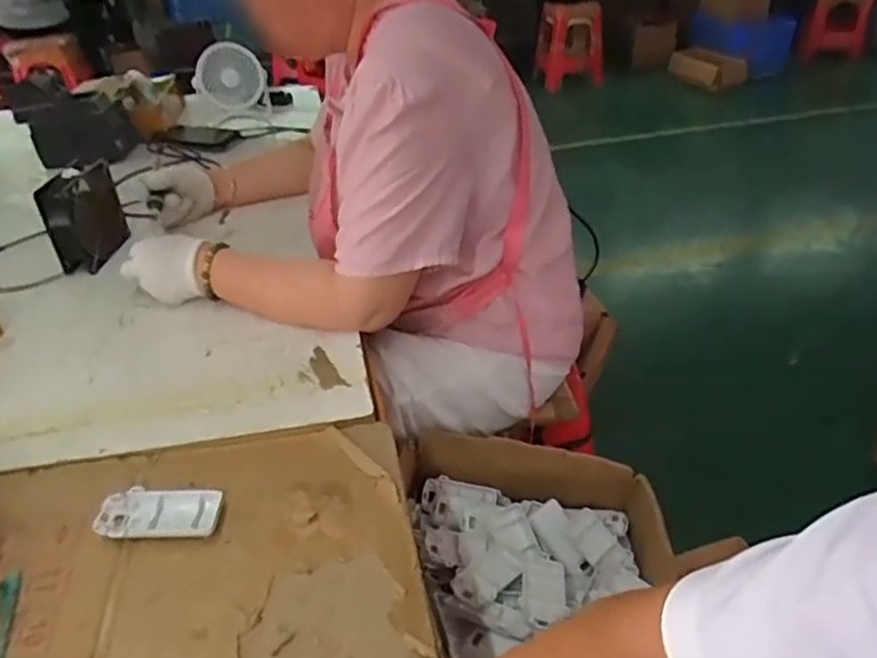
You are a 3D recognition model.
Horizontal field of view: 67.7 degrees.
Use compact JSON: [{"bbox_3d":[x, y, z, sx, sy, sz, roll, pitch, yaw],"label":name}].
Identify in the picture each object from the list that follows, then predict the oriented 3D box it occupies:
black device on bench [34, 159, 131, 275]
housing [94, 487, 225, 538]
[{"bbox_3d":[-0.478,-0.156,0.886,0.055,0.110,0.124,-3,35,-2],"label":"black device on bench"},{"bbox_3d":[-0.233,0.154,0.547,0.096,0.016,0.049,-2,35,0],"label":"housing"}]

